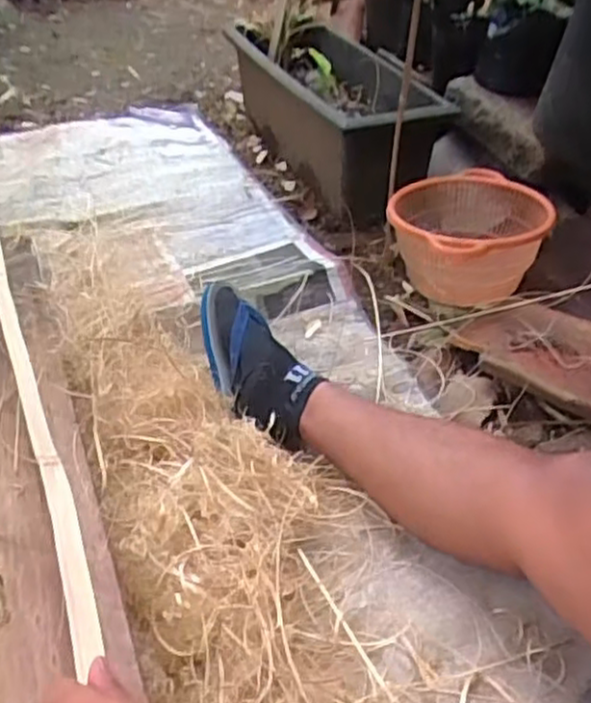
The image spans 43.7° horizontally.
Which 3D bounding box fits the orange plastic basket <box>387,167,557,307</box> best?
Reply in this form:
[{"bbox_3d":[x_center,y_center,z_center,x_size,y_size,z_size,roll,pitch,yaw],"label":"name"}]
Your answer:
[{"bbox_3d":[0.276,-0.173,1.188,0.239,0.148,0.239,6,37,9],"label":"orange plastic basket"}]

